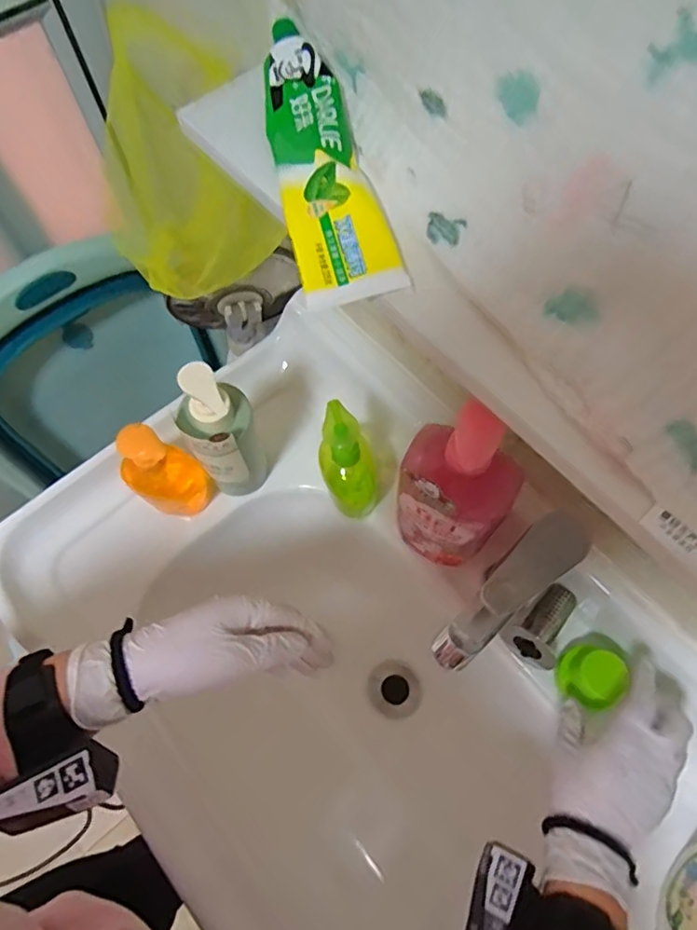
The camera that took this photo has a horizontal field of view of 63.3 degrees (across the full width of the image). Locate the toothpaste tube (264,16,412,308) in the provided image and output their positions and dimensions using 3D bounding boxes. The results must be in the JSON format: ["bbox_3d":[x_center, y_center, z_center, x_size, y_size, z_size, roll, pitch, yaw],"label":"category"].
[{"bbox_3d":[-0.018,-0.185,0.334,0.054,0.030,0.199,-13,68,-5],"label":"toothpaste tube"}]

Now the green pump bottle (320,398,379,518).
[{"bbox_3d":[0.000,-0.002,0.580,0.059,0.160,0.061,4,67,3],"label":"green pump bottle"}]

